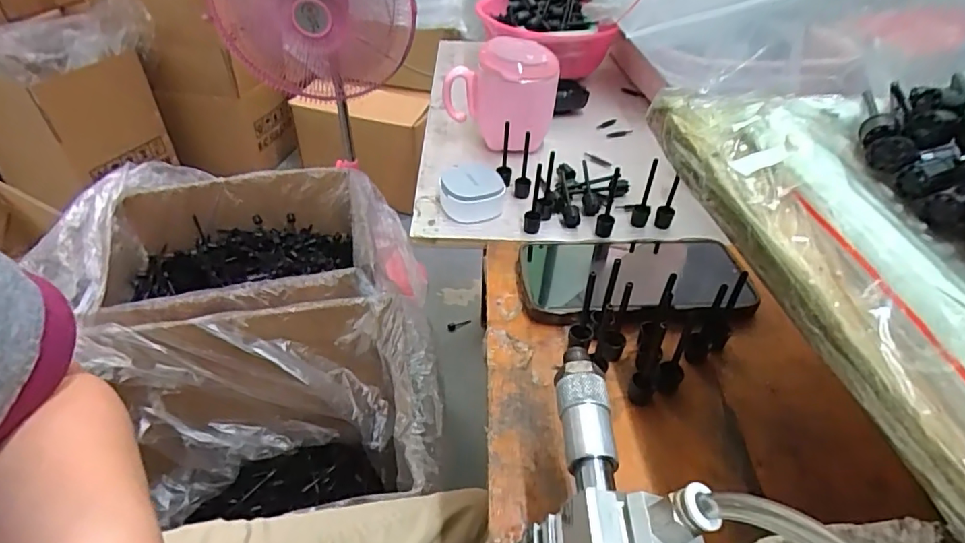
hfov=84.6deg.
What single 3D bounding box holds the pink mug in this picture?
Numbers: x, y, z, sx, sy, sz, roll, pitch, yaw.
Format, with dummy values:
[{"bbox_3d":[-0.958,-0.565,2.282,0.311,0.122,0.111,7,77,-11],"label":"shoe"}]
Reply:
[{"bbox_3d":[0.016,-0.174,0.532,0.103,0.095,0.071,-2,42,-6],"label":"pink mug"}]

